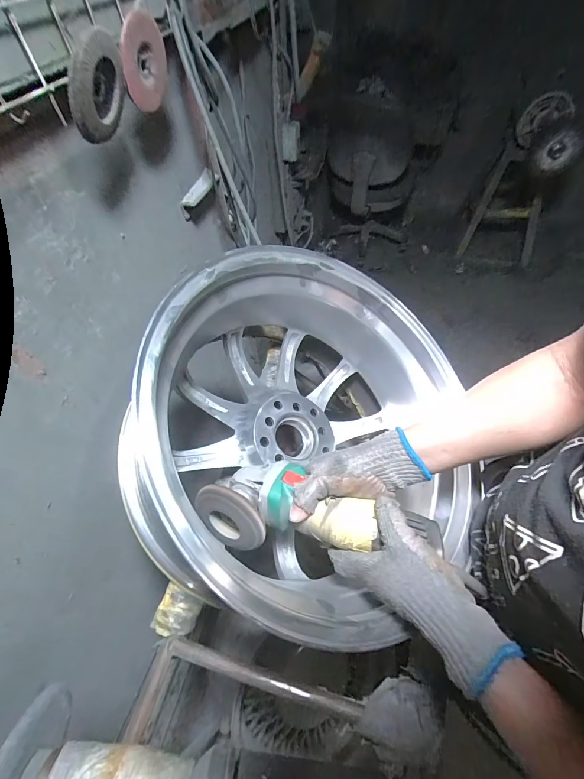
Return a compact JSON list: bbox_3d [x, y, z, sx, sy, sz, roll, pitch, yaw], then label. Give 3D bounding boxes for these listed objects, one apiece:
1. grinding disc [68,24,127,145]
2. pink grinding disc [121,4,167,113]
[{"bbox_3d":[-0.213,-0.341,0.375,0.013,0.090,0.108,17,60,-7],"label":"grinding disc"},{"bbox_3d":[-0.189,-0.425,0.435,0.009,0.099,0.085,25,78,-1],"label":"pink grinding disc"}]

